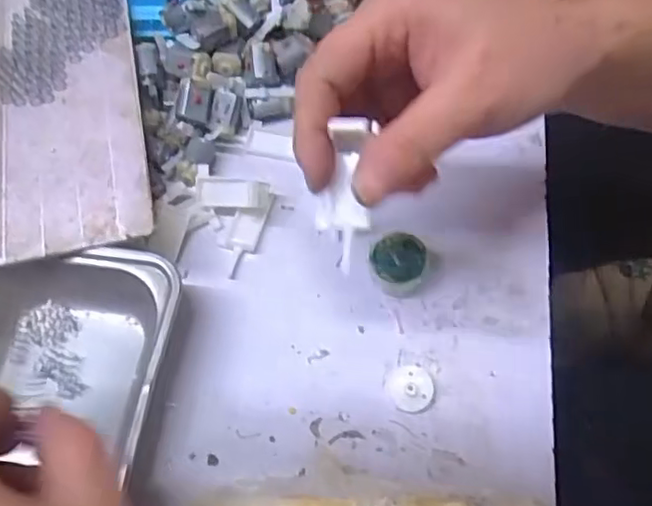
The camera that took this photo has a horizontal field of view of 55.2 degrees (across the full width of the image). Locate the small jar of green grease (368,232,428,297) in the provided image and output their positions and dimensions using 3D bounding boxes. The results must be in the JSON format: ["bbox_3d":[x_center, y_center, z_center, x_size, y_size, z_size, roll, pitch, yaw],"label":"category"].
[{"bbox_3d":[0.039,0.006,0.346,0.031,0.020,0.028,3,62,1],"label":"small jar of green grease"}]

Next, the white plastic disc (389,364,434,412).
[{"bbox_3d":[0.044,0.070,0.321,0.022,0.009,0.022,0,62,0],"label":"white plastic disc"}]

